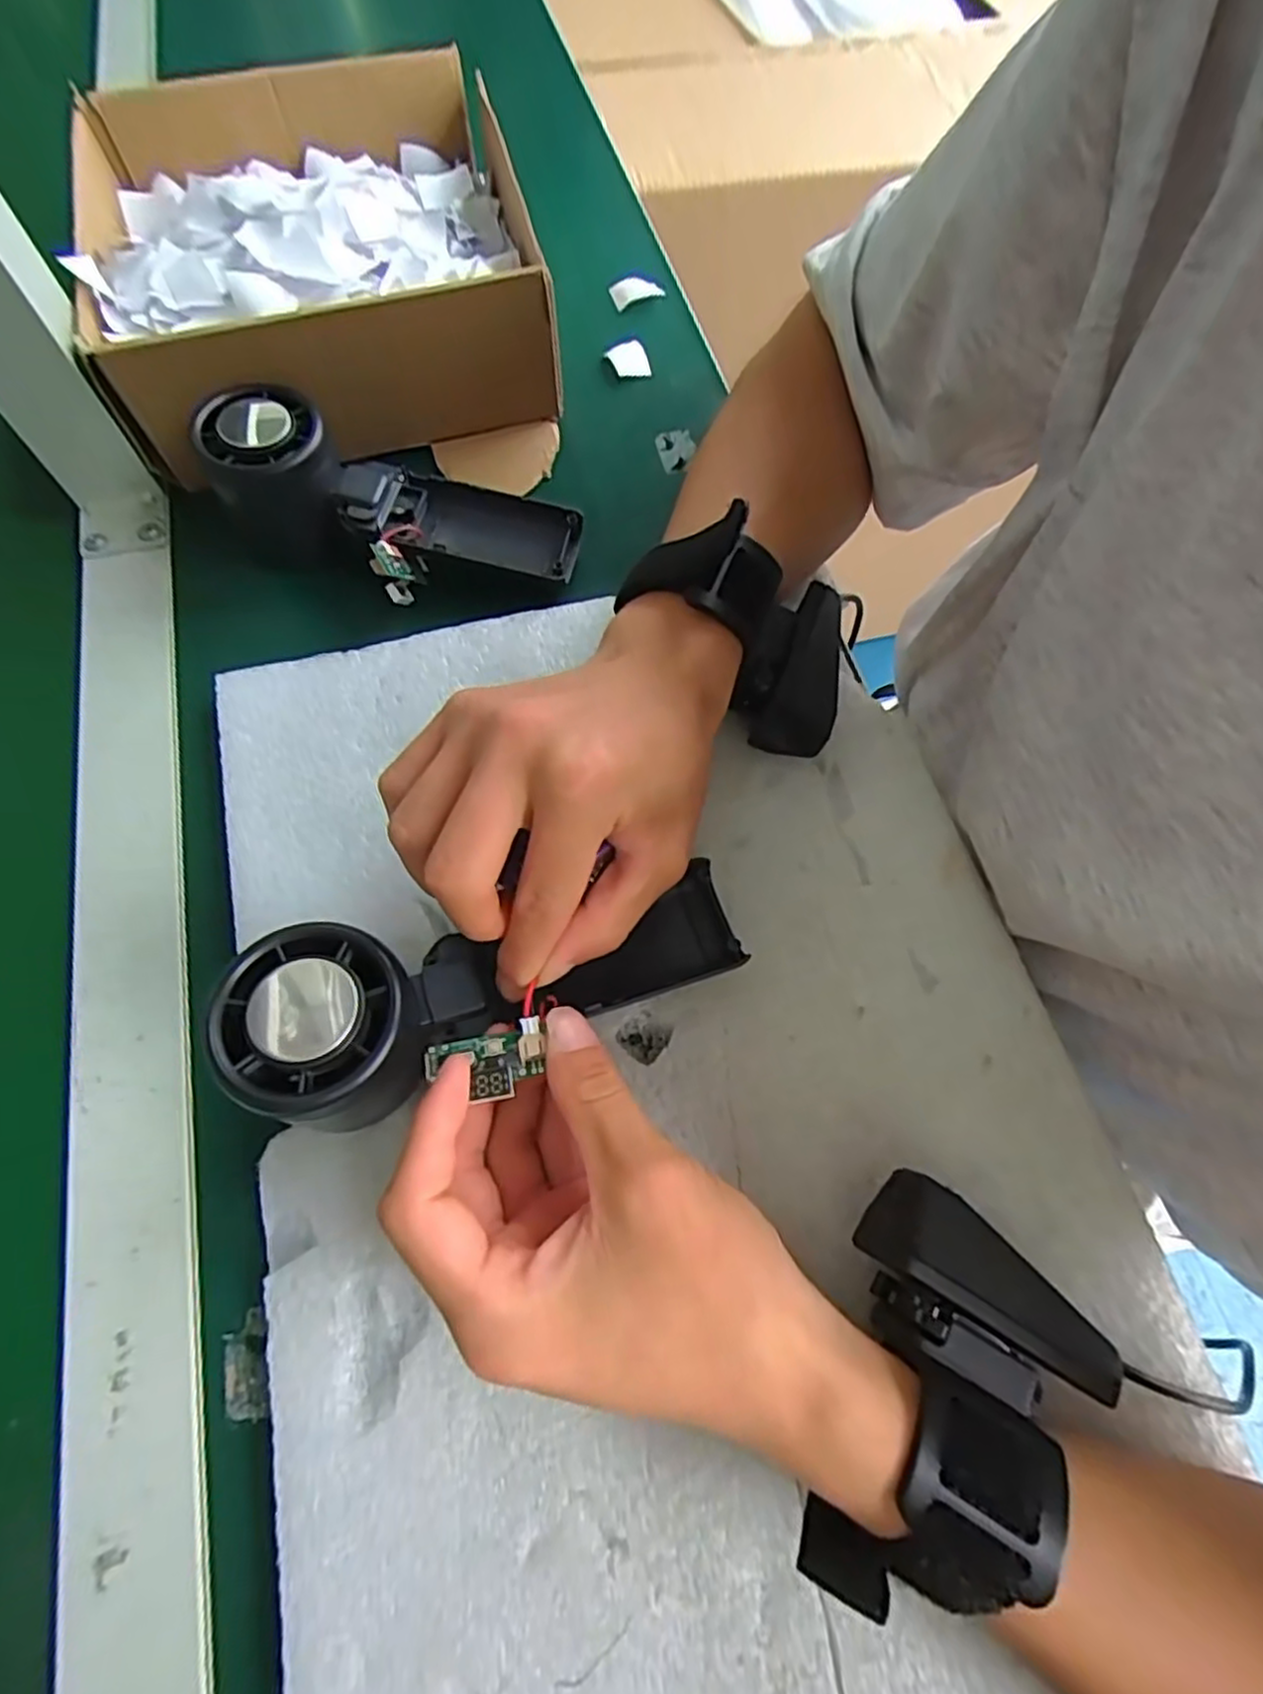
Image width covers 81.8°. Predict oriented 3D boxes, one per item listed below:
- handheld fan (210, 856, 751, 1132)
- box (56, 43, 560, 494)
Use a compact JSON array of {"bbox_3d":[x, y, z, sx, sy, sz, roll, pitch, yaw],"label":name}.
[{"bbox_3d":[-0.042,0.046,0.235,0.159,0.029,0.057,-8,66,-24],"label":"handheld fan"},{"bbox_3d":[-0.161,-0.296,0.379,0.213,0.078,0.253,-13,68,-5],"label":"box"}]

